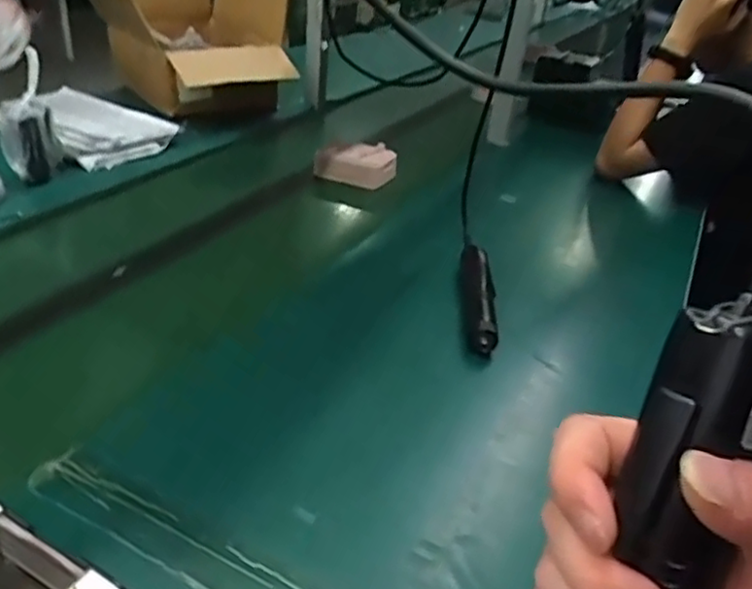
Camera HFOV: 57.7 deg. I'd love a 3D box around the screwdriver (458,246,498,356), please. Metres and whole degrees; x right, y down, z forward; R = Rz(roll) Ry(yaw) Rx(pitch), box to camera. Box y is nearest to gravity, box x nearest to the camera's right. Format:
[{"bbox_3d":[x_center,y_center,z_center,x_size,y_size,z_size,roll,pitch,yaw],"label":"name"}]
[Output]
[{"bbox_3d":[0.123,0.006,0.841,0.041,0.050,0.198,7,30,2],"label":"screwdriver"}]

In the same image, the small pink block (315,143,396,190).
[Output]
[{"bbox_3d":[-0.038,-0.225,1.212,0.144,0.069,0.055,9,30,3],"label":"small pink block"}]

